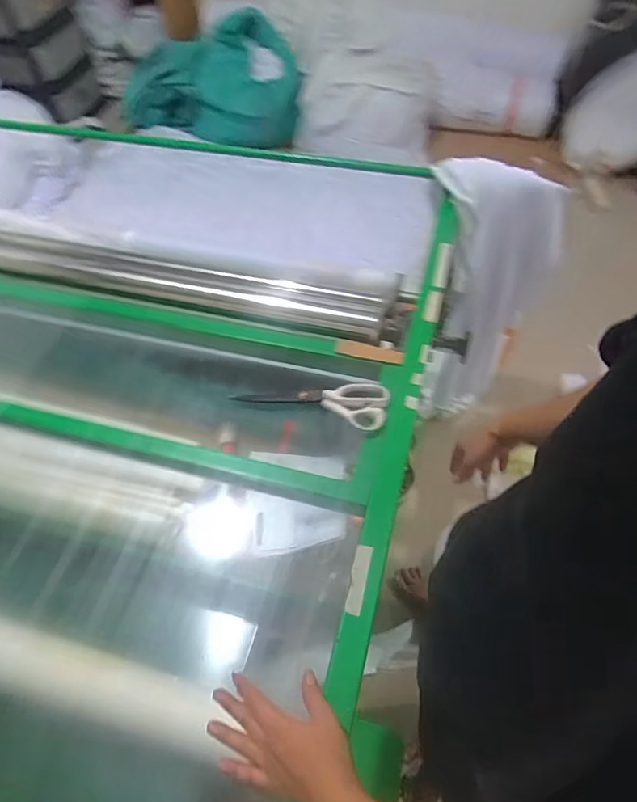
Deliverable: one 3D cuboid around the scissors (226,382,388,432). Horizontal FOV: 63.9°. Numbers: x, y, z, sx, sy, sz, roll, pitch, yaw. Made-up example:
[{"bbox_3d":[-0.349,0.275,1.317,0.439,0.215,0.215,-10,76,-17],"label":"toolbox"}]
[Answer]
[{"bbox_3d":[-0.010,0.003,0.794,0.237,0.012,0.074,3,71,2],"label":"scissors"}]

